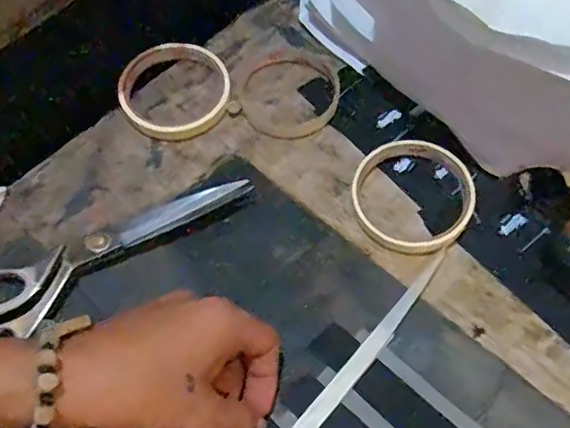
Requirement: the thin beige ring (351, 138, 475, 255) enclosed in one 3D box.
[{"bbox_3d":[0.092,-0.015,0.406,0.086,0.020,0.084,0,58,1],"label":"thin beige ring"}]

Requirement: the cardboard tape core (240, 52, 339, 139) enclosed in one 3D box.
[{"bbox_3d":[0.004,-0.100,0.461,0.080,0.009,0.090,-6,59,-3],"label":"cardboard tape core"}]

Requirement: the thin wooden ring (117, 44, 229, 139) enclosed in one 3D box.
[{"bbox_3d":[-0.090,-0.103,0.455,0.089,0.018,0.091,0,58,1],"label":"thin wooden ring"}]

